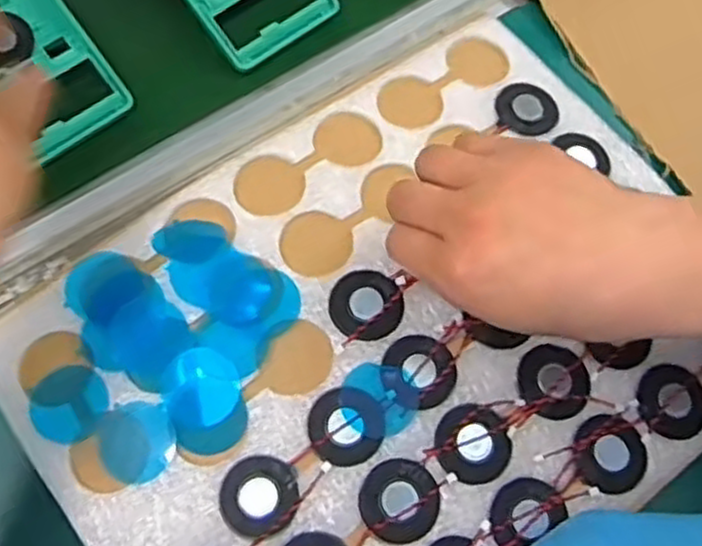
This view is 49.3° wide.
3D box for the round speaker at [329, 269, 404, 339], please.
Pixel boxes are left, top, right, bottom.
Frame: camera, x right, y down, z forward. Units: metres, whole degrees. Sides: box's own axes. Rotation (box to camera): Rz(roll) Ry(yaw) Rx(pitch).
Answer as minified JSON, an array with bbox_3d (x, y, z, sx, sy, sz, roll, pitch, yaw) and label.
[{"bbox_3d":[0.007,0.014,0.357,0.033,0.004,0.033,1,70,-2],"label":"round speaker"}]

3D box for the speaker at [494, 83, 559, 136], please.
[{"bbox_3d":[0.093,-0.086,0.403,0.033,0.004,0.032,1,70,-2],"label":"speaker"}]

